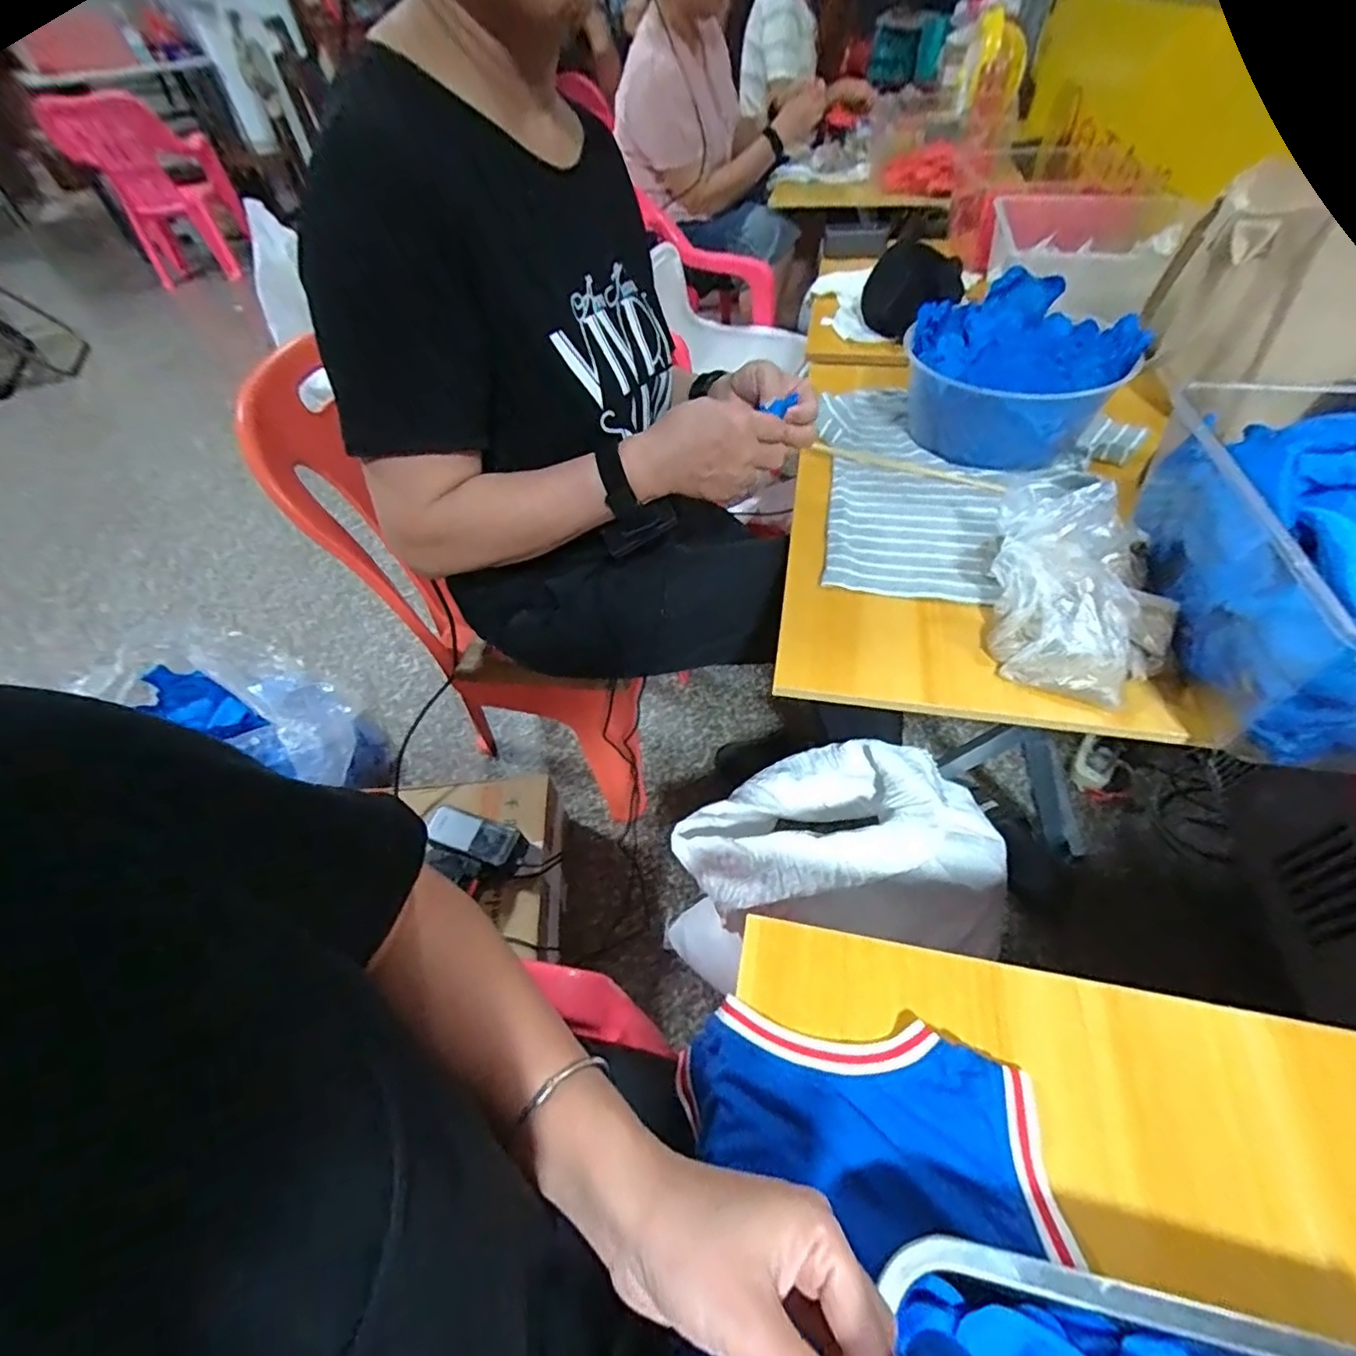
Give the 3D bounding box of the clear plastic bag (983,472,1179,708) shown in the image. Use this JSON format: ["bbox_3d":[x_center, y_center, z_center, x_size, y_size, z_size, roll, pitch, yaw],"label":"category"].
[{"bbox_3d":[0.335,-0.079,0.494,0.131,0.081,0.197,9,52,13],"label":"clear plastic bag"}]

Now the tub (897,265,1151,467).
[{"bbox_3d":[0.402,-0.374,0.722,0.241,0.094,0.279,10,52,14],"label":"tub"}]

